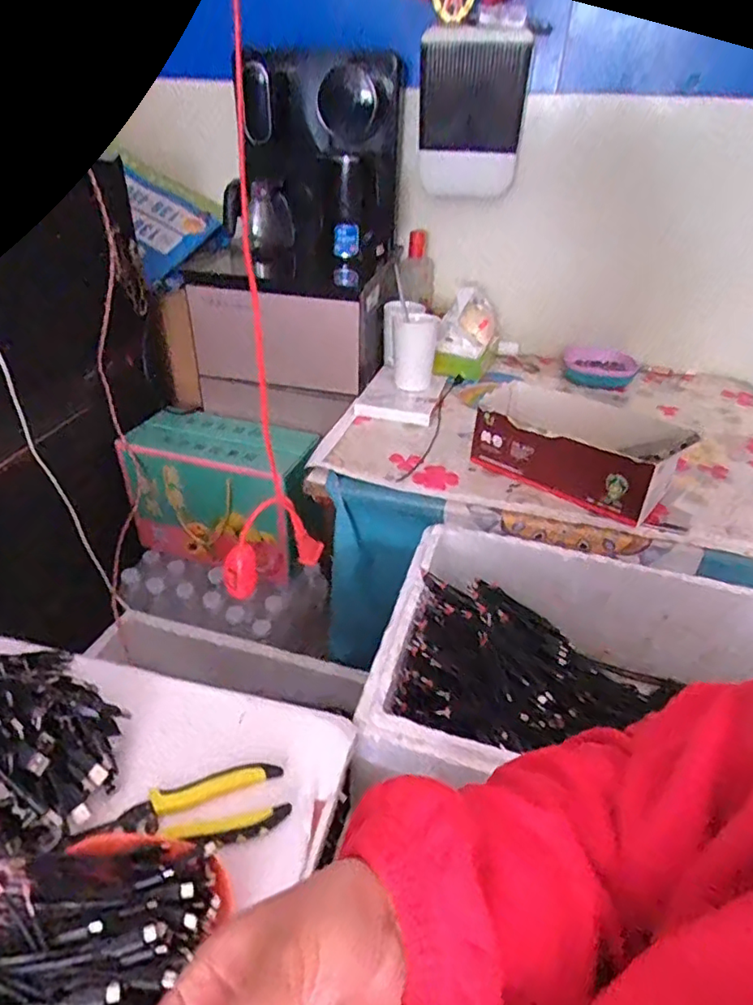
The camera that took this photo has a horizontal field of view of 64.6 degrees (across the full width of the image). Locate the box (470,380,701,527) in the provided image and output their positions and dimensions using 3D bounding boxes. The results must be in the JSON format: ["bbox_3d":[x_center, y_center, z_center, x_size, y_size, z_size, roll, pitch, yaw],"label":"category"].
[{"bbox_3d":[0.281,-0.079,0.842,0.247,0.106,0.148,27,42,30],"label":"box"}]

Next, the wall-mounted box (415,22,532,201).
[{"bbox_3d":[0.150,-0.621,0.955,0.174,0.230,0.082,26,54,30],"label":"wall-mounted box"}]

